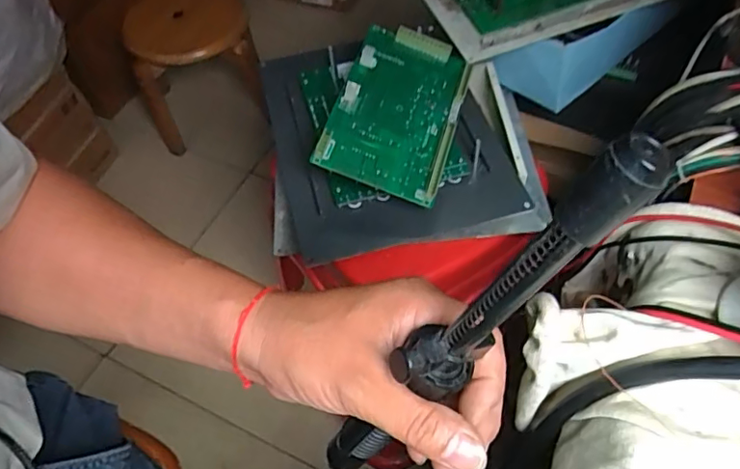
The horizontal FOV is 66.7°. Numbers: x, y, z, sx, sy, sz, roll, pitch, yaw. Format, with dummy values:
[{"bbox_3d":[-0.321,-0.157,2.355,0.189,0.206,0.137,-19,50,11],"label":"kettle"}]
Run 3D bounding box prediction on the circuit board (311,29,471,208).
[{"bbox_3d":[0.029,-0.126,0.563,0.118,0.012,0.201,21,64,-5],"label":"circuit board"}]

